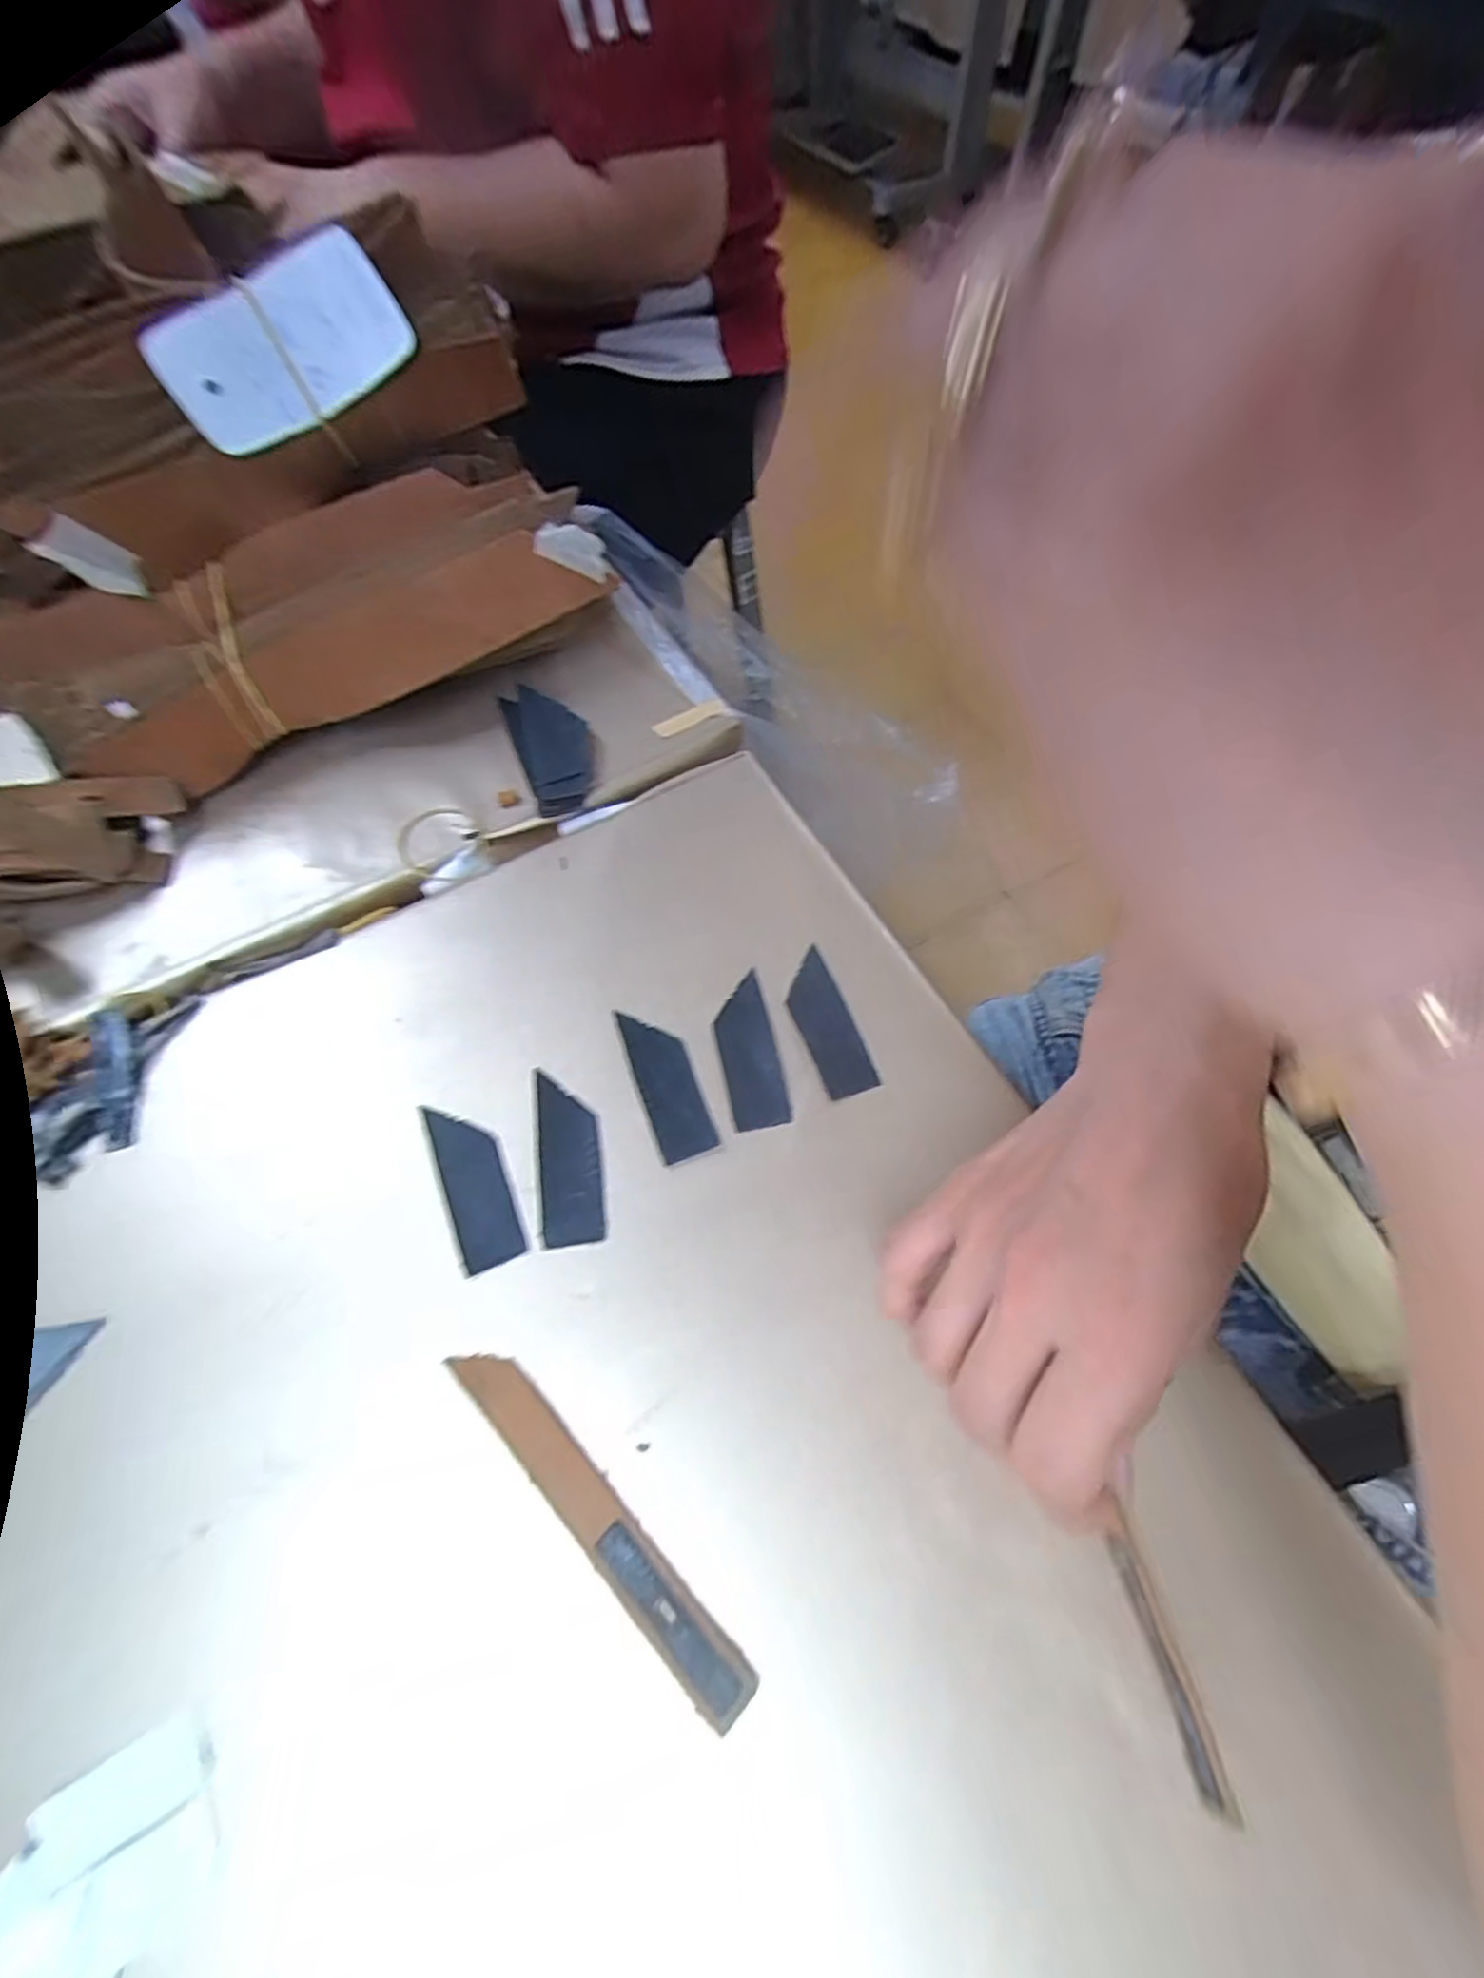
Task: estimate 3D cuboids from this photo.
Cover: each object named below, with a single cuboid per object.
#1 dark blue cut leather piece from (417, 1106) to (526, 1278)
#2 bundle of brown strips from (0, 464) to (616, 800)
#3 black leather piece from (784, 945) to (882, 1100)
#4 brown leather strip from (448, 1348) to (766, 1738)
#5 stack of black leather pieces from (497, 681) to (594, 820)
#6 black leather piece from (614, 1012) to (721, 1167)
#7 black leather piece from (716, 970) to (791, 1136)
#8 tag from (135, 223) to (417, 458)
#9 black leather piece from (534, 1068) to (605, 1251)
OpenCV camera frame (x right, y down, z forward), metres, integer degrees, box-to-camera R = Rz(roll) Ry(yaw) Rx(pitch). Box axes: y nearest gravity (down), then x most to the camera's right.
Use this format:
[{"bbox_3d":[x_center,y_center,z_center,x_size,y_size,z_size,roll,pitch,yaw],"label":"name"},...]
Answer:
[{"bbox_3d":[-0.099,0.070,0.276,0.023,0.004,0.062,-21,64,-11],"label":"dark blue cut leather piece"},{"bbox_3d":[-0.197,-0.174,0.352,0.265,0.031,0.091,-27,98,-10],"label":"bundle of brown strips"},{"bbox_3d":[0.033,0.014,0.305,0.021,0.004,0.061,-19,64,-10],"label":"black leather piece"},{"bbox_3d":[-0.045,0.158,0.229,0.123,0.004,0.017,42,70,19],"label":"brown leather strip"},{"bbox_3d":[-0.091,-0.117,0.366,0.034,0.008,0.078,-20,64,-10],"label":"stack of black leather pieces"},{"bbox_3d":[-0.029,0.035,0.292,0.022,0.004,0.061,-19,64,-10],"label":"black leather piece"},{"bbox_3d":[0.002,0.023,0.298,0.022,0.004,0.062,-12,63,-6],"label":"black leather piece"},{"bbox_3d":[-0.211,-0.298,0.350,0.109,0.057,0.012,-37,25,-7],"label":"tag"},{"bbox_3d":[-0.064,0.062,0.281,0.023,0.004,0.064,-8,63,-4],"label":"black leather piece"}]

